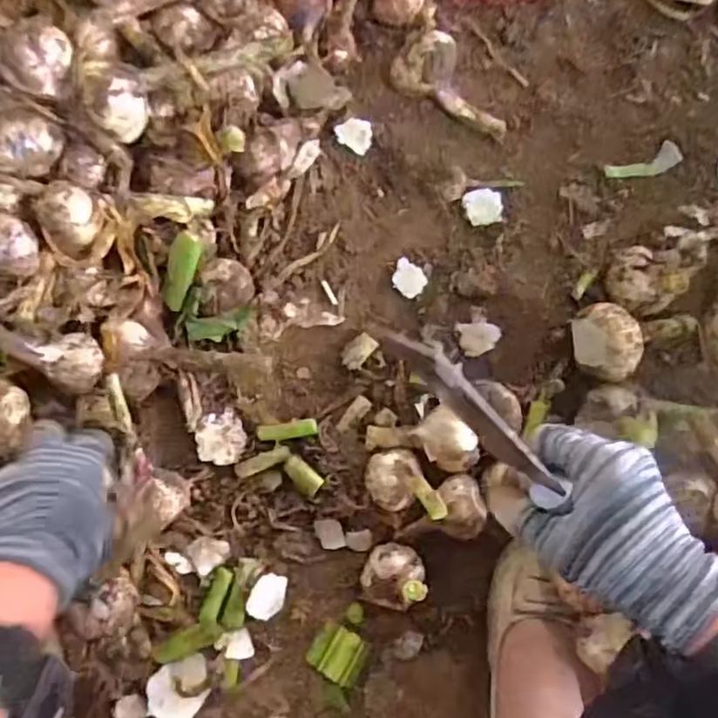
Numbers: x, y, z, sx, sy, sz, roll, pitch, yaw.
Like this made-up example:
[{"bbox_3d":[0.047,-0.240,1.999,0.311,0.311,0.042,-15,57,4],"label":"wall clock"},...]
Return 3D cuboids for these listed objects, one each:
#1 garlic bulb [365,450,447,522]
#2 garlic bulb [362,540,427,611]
[{"bbox_3d":[0.031,0.097,0.477,0.042,0.047,0.058,-31,87,-4],"label":"garlic bulb"},{"bbox_3d":[0.026,0.164,0.465,0.041,0.081,0.046,30,85,0],"label":"garlic bulb"}]

